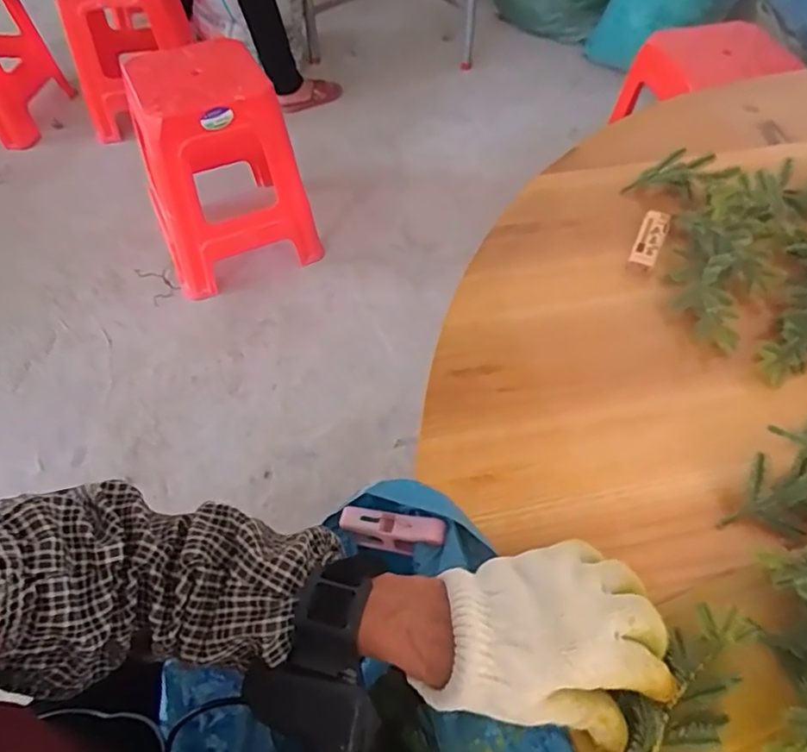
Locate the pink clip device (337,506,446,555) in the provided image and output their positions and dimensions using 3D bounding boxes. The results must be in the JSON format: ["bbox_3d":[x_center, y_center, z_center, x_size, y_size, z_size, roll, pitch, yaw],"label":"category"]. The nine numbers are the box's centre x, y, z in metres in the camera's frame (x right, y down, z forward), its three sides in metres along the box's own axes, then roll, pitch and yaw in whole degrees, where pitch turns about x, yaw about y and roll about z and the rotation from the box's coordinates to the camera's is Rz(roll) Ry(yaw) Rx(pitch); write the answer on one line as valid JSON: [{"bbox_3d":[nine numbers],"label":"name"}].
[{"bbox_3d":[-0.008,0.103,0.393,0.068,0.019,0.024,7,54,6],"label":"pink clip device"}]

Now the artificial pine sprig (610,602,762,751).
[{"bbox_3d":[0.147,0.174,0.316,0.049,0.025,0.114,34,69,23],"label":"artificial pine sprig"}]

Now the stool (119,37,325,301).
[{"bbox_3d":[-0.438,-0.501,1.431,0.356,0.468,0.314,-18,55,-13],"label":"stool"}]

